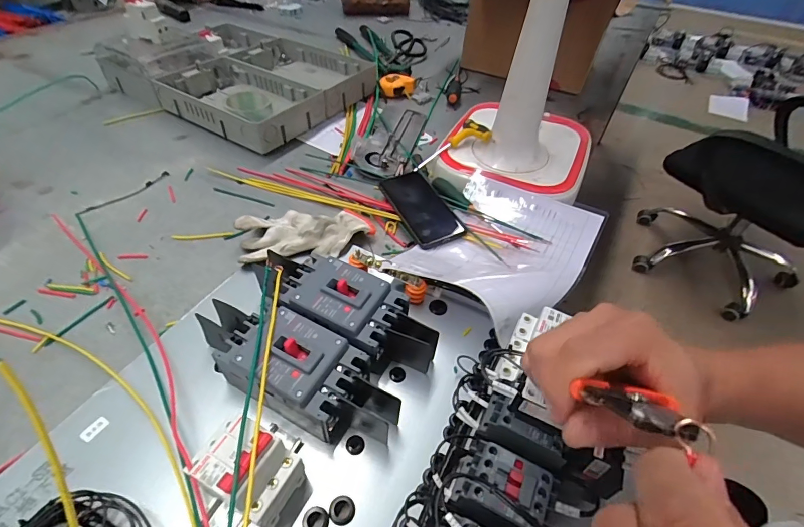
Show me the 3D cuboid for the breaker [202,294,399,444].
[{"bbox_3d":[-0.110,0.112,0.405,0.207,0.084,0.088,22,50,16],"label":"breaker"}]

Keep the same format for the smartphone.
[{"bbox_3d":[0.030,-0.089,0.623,0.081,0.017,0.172,-16,50,-18],"label":"smartphone"}]

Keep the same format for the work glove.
[{"bbox_3d":[-0.136,-0.044,0.577,0.187,0.037,0.100,-9,48,-11],"label":"work glove"}]

